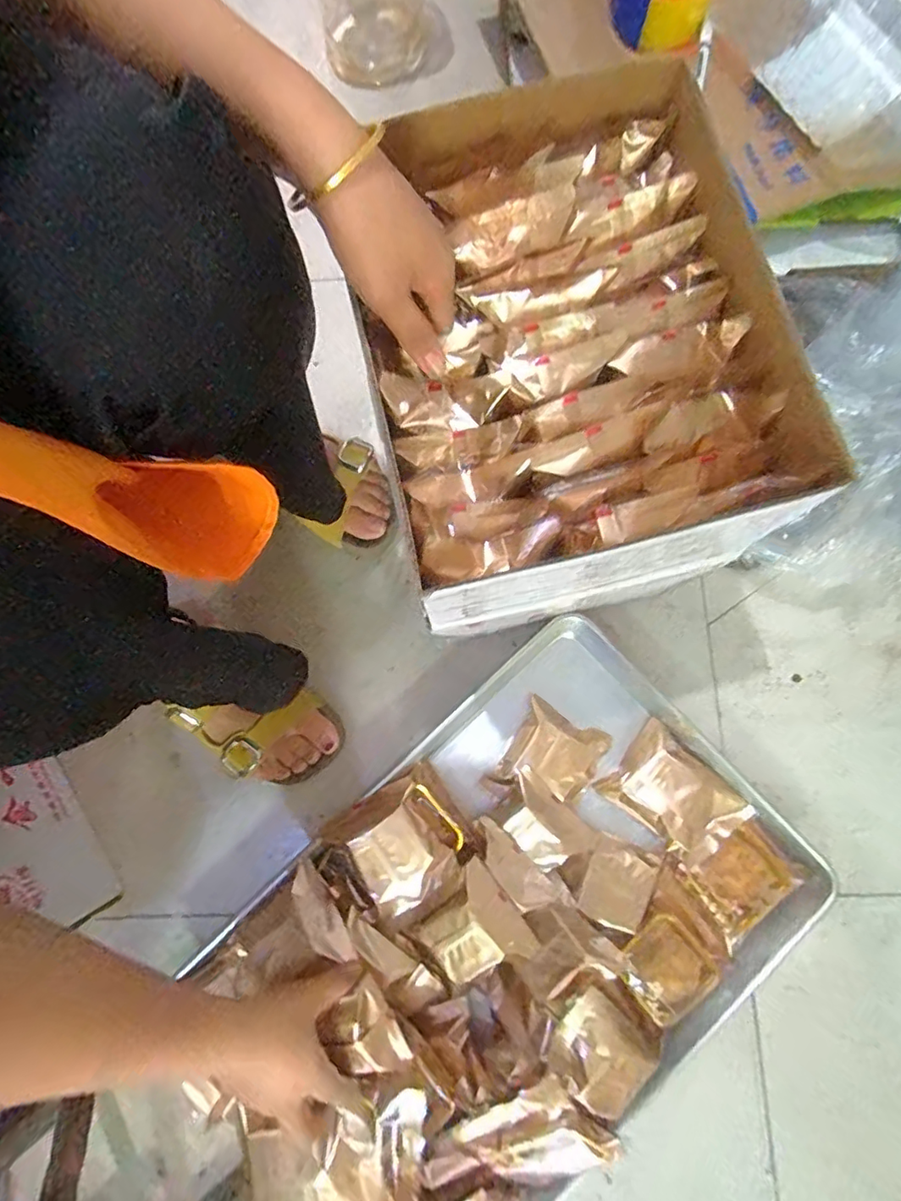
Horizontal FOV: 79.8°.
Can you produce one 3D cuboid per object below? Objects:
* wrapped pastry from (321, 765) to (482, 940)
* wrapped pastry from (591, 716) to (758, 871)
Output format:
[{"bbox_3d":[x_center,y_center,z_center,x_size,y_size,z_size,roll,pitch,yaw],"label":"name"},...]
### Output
[{"bbox_3d":[-0.054,0.270,0.575,0.155,0.047,0.134,-36,81,-6],"label":"wrapped pastry"},{"bbox_3d":[0.246,0.215,0.583,0.135,0.029,0.098,42,82,8],"label":"wrapped pastry"}]

